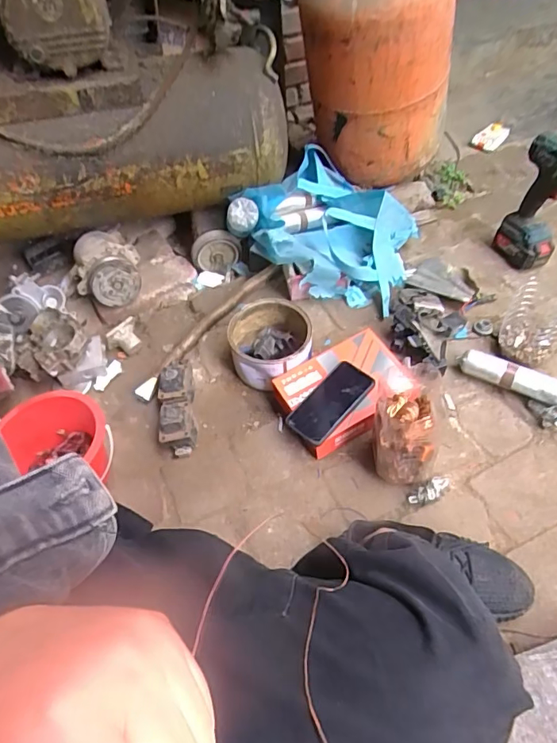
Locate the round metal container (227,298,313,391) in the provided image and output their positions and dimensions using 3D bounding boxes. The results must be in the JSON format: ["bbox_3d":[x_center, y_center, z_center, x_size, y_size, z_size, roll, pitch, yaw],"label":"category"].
[{"bbox_3d":[-0.014,-0.047,0.917,0.142,0.091,0.147,-3,54,4],"label":"round metal container"}]

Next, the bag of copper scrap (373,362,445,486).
[{"bbox_3d":[0.198,0.086,0.755,0.095,0.165,0.126,5,55,10],"label":"bag of copper scrap"}]

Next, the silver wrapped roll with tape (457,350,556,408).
[{"bbox_3d":[0.443,0.027,0.837,0.268,0.054,0.053,25,61,22],"label":"silver wrapped roll with tape"}]

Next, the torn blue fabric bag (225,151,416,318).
[{"bbox_3d":[0.123,-0.302,1.052,0.350,0.162,0.328,31,63,25],"label":"torn blue fabric bag"}]

